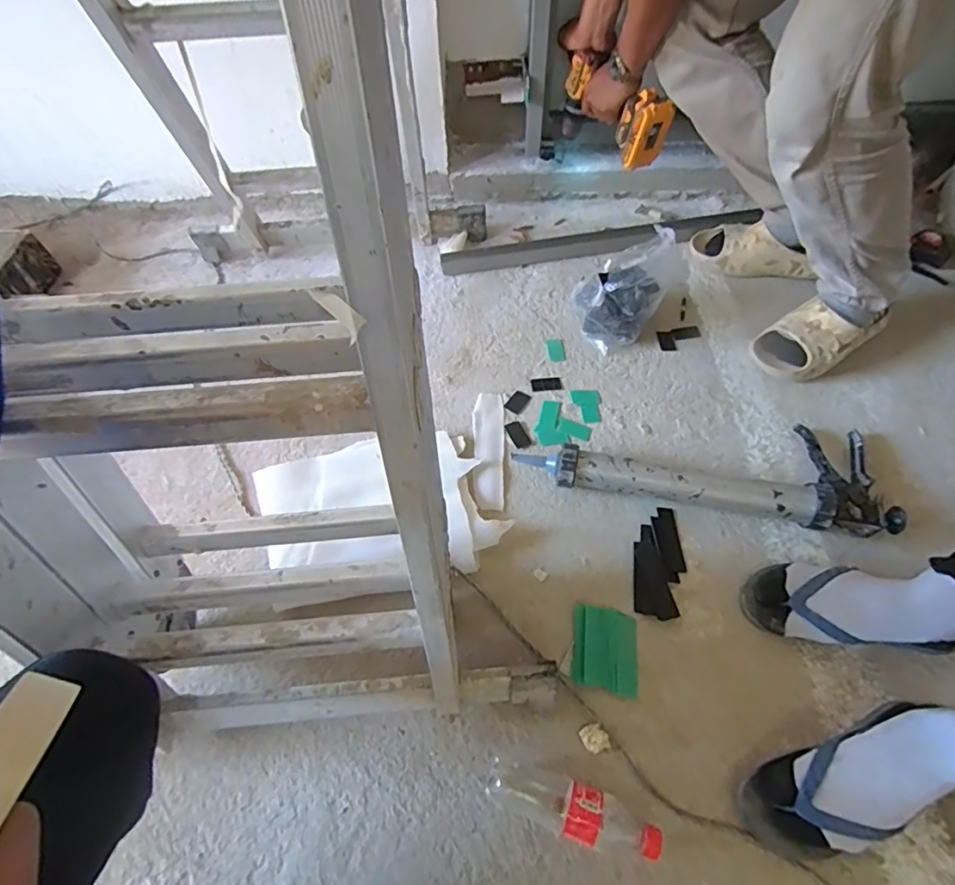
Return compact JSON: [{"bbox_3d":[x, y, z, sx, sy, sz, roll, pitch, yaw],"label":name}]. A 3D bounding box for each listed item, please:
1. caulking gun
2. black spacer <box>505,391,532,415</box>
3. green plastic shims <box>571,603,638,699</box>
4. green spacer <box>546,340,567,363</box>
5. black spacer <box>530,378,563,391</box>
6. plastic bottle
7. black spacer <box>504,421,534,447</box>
[{"bbox_3d":[0.339,0.028,0.823,0.546,0.062,0.187,6,59,5],"label":"caulking gun"},{"bbox_3d":[0.072,-0.070,0.929,0.033,0.004,0.045,30,64,19],"label":"black spacer"},{"bbox_3d":[0.169,0.272,0.707,0.084,0.009,0.105,6,59,6],"label":"green plastic shims"},{"bbox_3d":[0.145,-0.169,0.988,0.032,0.004,0.053,-5,58,-1],"label":"green spacer"},{"bbox_3d":[0.122,-0.103,0.949,0.054,0.004,0.027,-6,58,-2],"label":"black spacer"},{"bbox_3d":[0.106,0.408,0.600,0.194,0.054,0.060,18,60,13],"label":"plastic bottle"},{"bbox_3d":[0.068,-0.011,0.892,0.027,0.006,0.052,-23,60,-12],"label":"black spacer"}]

